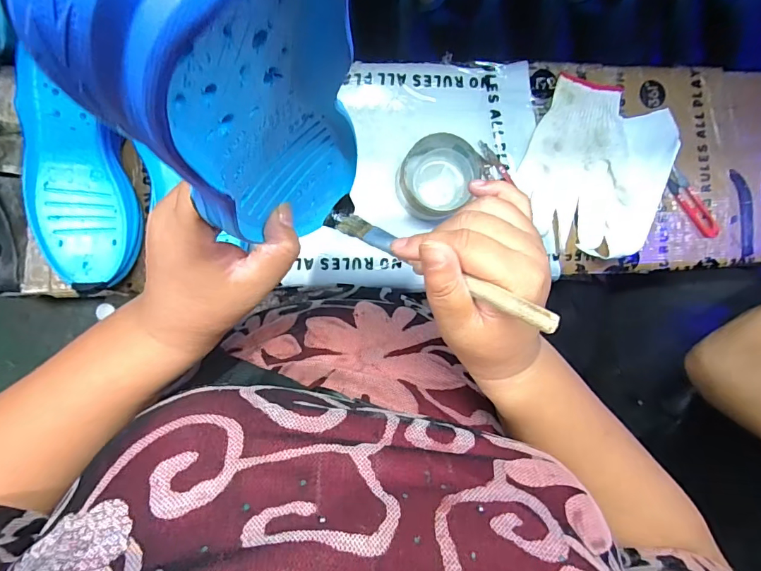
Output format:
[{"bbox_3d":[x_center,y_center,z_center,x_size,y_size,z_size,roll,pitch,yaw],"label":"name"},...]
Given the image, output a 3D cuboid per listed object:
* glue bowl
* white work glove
[{"bbox_3d":[0.059,-0.114,0.466,0.080,0.051,0.093,26,88,-7],"label":"glue bowl"},{"bbox_3d":[0.249,-0.134,0.500,0.159,0.032,0.184,12,90,-7],"label":"white work glove"}]

